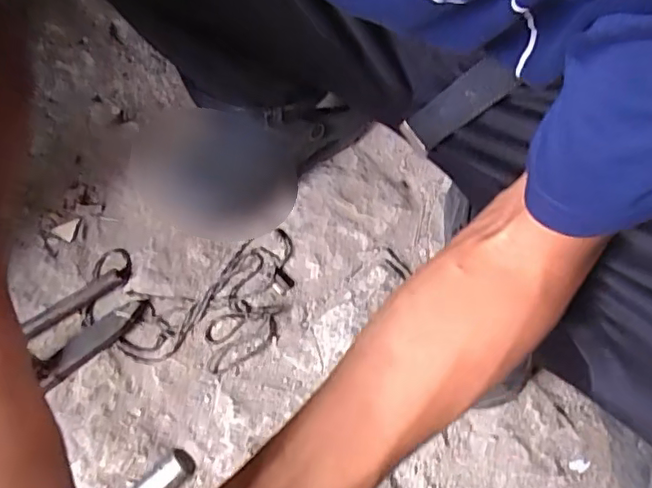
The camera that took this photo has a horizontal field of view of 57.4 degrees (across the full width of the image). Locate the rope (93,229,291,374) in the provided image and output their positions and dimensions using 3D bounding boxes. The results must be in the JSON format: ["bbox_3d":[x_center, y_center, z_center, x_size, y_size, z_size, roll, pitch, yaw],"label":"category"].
[{"bbox_3d":[-0.154,0.072,0.699,0.228,0.017,0.155,-6,74,-3],"label":"rope"}]

